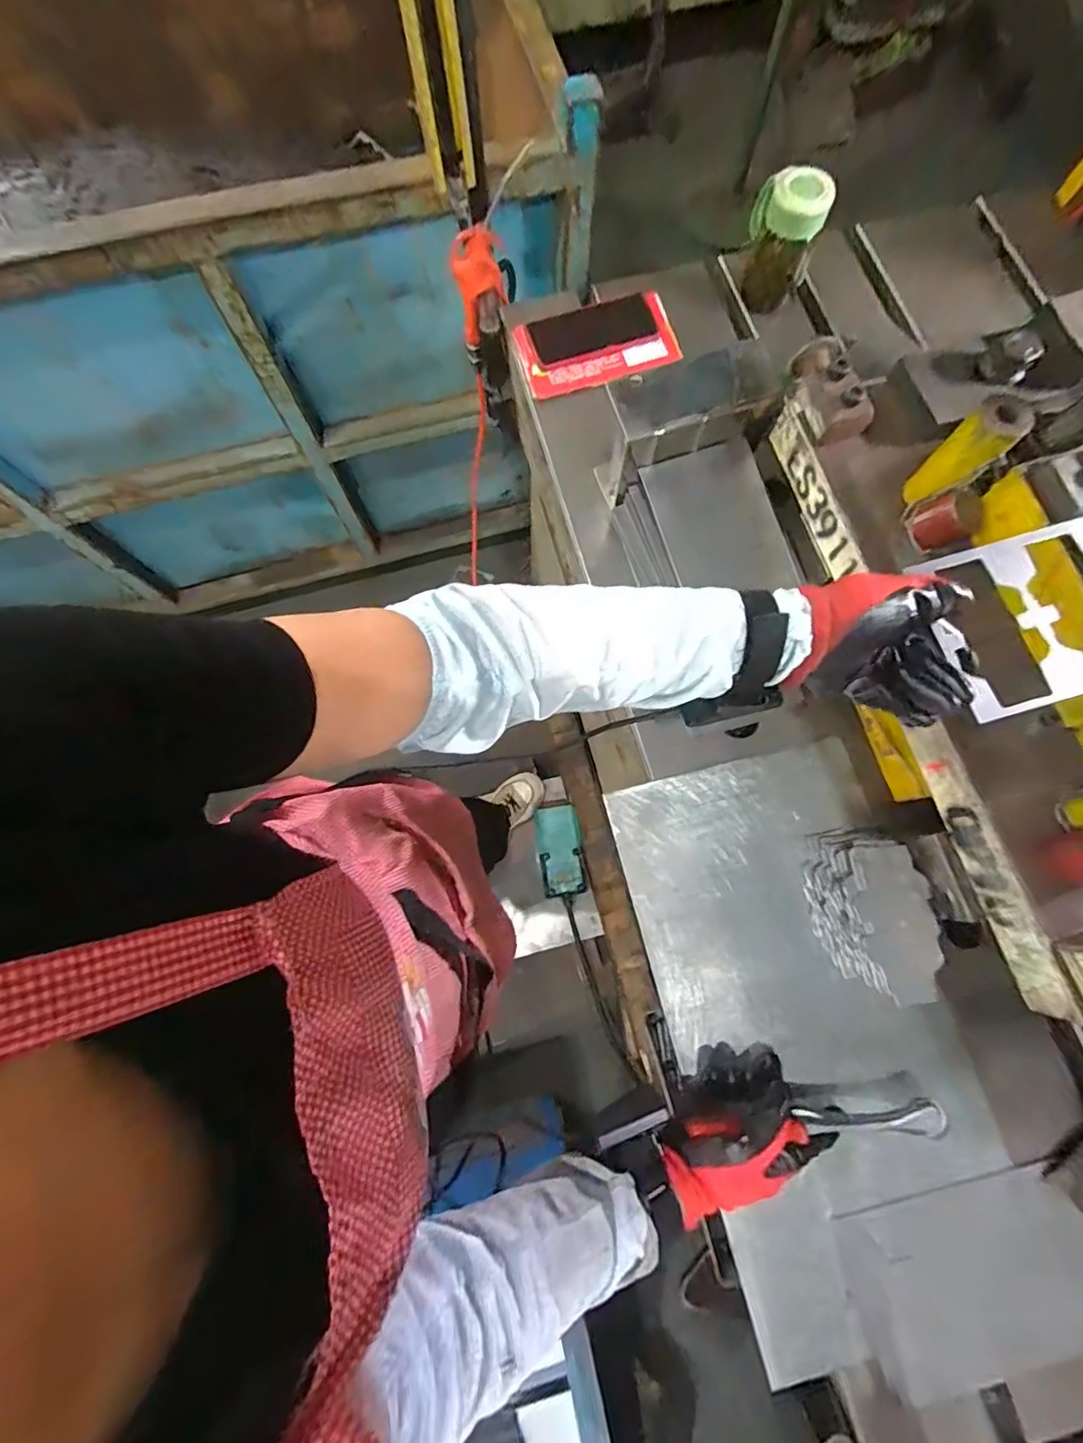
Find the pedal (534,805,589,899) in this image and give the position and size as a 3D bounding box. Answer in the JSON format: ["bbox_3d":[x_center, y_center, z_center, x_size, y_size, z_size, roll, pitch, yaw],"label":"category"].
[{"bbox_3d":[0.042,0.302,1.274,0.102,0.073,0.216,-8,98,-2],"label":"pedal"}]

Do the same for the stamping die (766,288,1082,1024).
[{"bbox_3d":[0.455,-0.094,0.412,0.331,0.236,0.599,-11,75,-3],"label":"stamping die"}]

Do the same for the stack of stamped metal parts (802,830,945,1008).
[{"bbox_3d":[0.303,0.175,0.505,0.086,0.058,0.149,-9,75,-2],"label":"stack of stamped metal parts"}]

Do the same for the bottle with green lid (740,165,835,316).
[{"bbox_3d":[0.286,-0.576,0.660,0.069,0.127,0.058,5,75,1],"label":"bottle with green lid"}]

